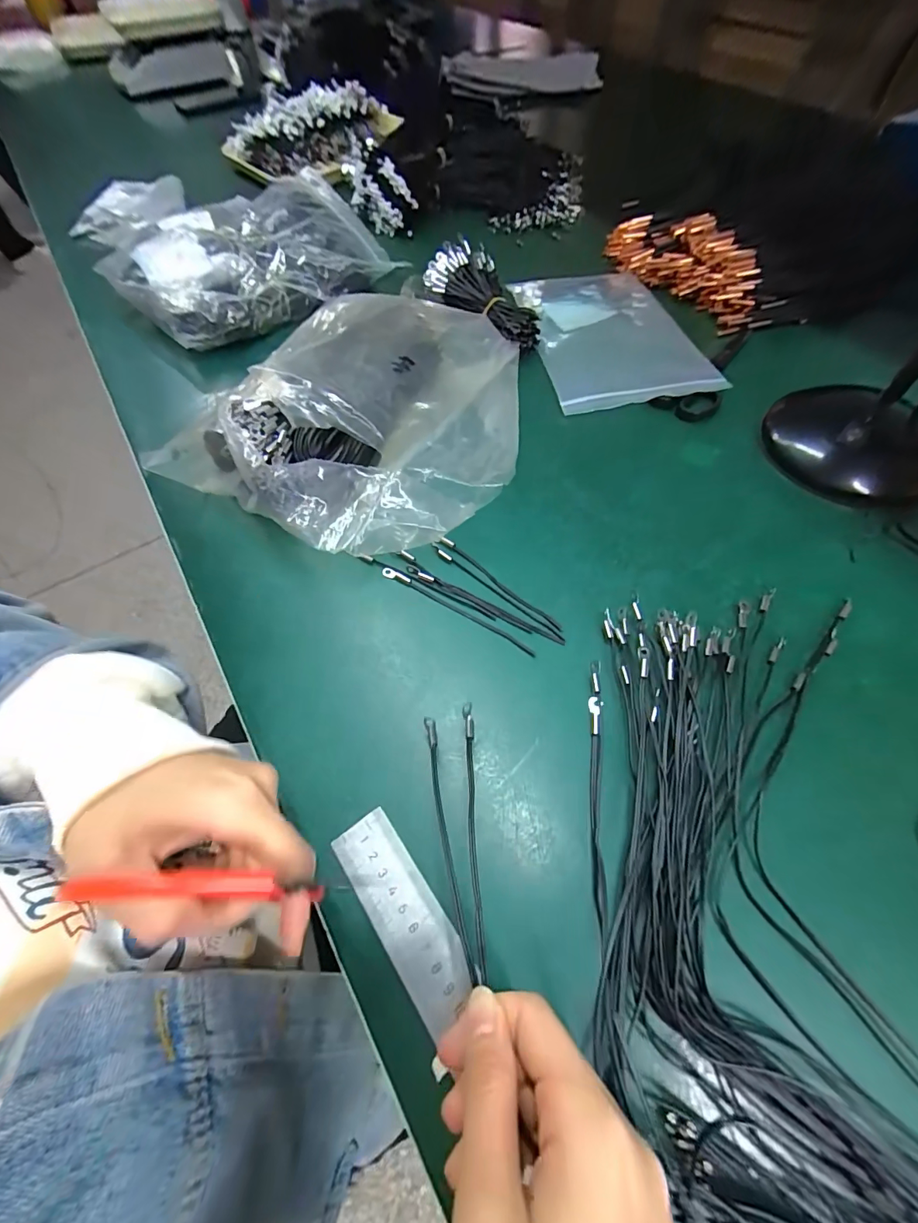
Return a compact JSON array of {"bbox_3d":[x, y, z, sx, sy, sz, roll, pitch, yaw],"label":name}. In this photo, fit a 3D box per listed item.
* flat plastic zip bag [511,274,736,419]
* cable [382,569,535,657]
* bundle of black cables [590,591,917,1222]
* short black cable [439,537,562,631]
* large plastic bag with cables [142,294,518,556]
[{"bbox_3d":[0.156,-0.289,0.464,0.156,0.015,0.215,-9,61,-4],"label":"flat plastic zip bag"},{"bbox_3d":[-0.002,-0.002,0.320,0.125,0.005,0.007,28,65,16],"label":"cable"},{"bbox_3d":[0.162,0.151,0.208,0.200,0.033,0.376,-5,61,-1],"label":"bundle of black cables"},{"bbox_3d":[0.029,-0.022,0.328,0.111,0.005,0.007,38,68,20],"label":"short black cable"},{"bbox_3d":[-0.060,-0.179,0.374,0.251,0.078,0.291,24,64,14],"label":"large plastic bag with cables"}]

